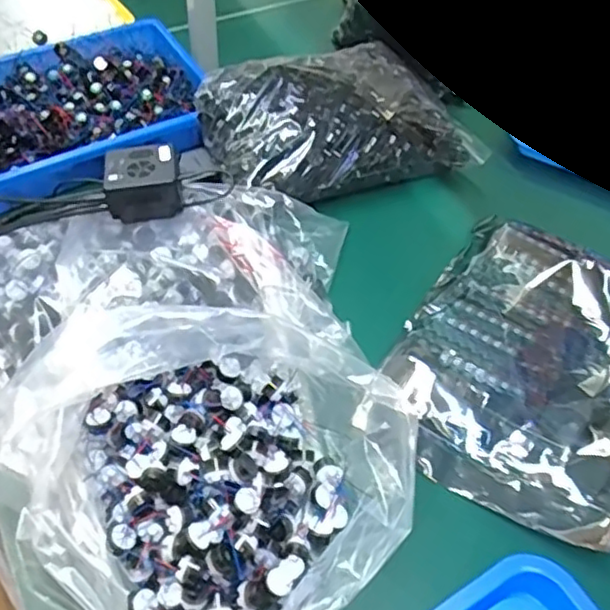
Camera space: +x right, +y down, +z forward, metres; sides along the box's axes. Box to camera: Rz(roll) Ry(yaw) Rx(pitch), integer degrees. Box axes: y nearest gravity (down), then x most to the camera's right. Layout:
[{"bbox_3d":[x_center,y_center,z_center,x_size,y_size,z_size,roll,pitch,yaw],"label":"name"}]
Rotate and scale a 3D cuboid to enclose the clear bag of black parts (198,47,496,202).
[{"bbox_3d":[0.042,-0.242,0.860,0.343,0.112,0.208,-15,56,-15],"label":"clear bag of black parts"}]

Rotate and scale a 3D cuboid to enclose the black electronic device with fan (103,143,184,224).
[{"bbox_3d":[-0.176,-0.134,0.700,0.078,0.044,0.078,-10,55,-12],"label":"black electronic device with fan"}]

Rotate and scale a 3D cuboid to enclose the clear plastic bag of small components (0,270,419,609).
[{"bbox_3d":[-0.068,0.116,0.527,0.307,0.140,0.366,26,56,14],"label":"clear plastic bag of small components"}]

